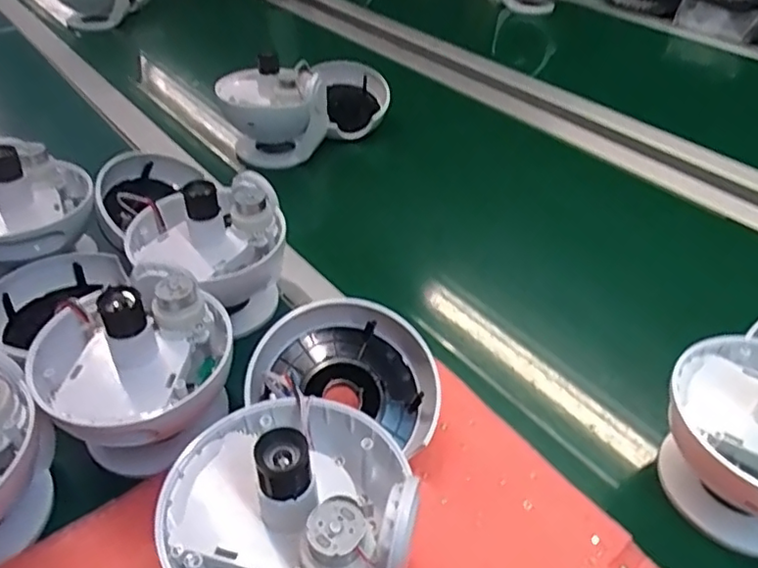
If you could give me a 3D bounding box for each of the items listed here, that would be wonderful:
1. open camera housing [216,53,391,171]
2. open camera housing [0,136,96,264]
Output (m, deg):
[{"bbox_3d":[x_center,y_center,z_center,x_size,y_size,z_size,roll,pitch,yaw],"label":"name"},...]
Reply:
[{"bbox_3d":[-0.088,-0.219,0.728,0.120,0.105,0.211,34,49,32],"label":"open camera housing"},{"bbox_3d":[-0.305,-0.072,0.502,0.121,0.070,0.112,-22,46,-27],"label":"open camera housing"}]

